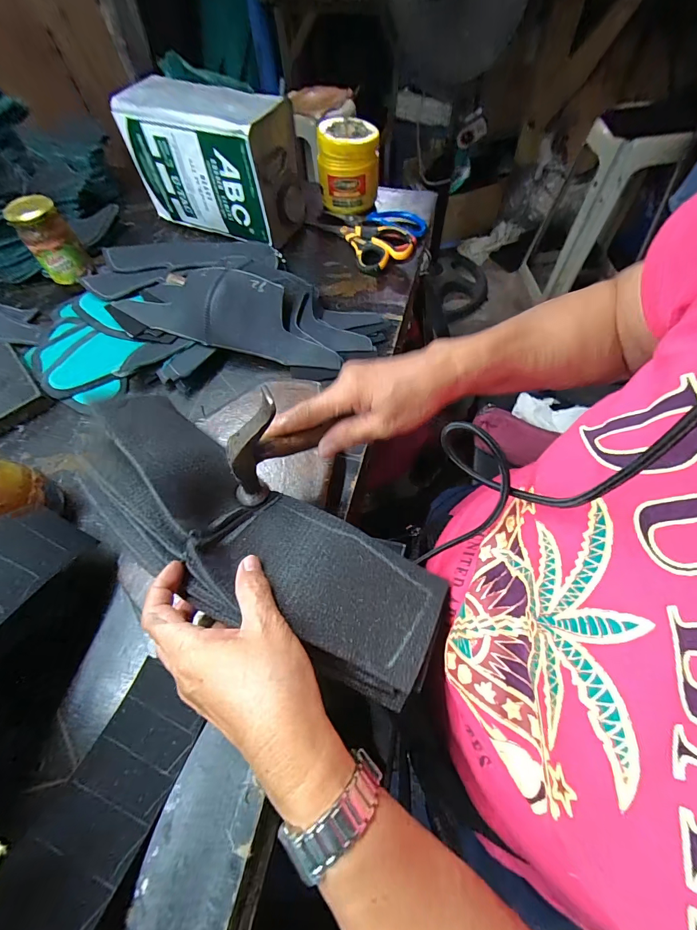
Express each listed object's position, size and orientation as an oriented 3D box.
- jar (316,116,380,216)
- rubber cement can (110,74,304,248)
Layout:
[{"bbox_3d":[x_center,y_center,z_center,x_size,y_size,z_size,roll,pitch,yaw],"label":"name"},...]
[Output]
[{"bbox_3d":[-0.001,-0.476,0.600,0.089,0.106,0.085,-1,60,2],"label":"jar"},{"bbox_3d":[-0.199,-0.458,0.571,0.243,0.160,0.119,27,65,17],"label":"rubber cement can"}]

